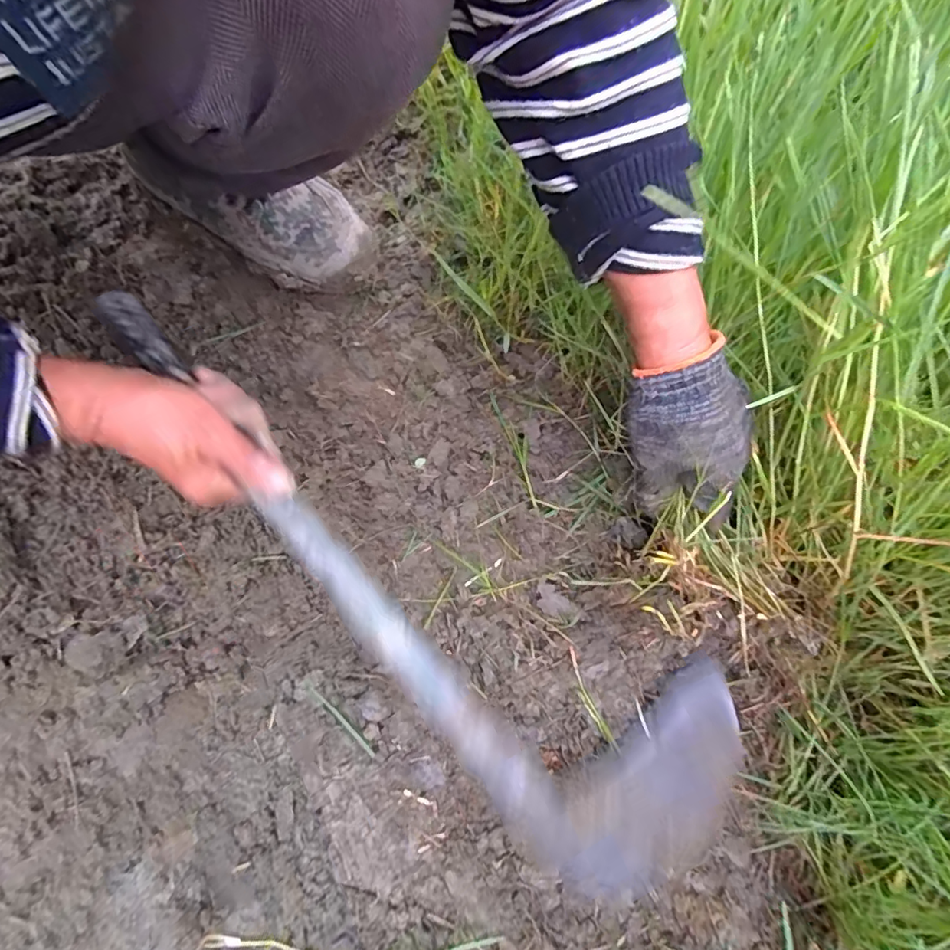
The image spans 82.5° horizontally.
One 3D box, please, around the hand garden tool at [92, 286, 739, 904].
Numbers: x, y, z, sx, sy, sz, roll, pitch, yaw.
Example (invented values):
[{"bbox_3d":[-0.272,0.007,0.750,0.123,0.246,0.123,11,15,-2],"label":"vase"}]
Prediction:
[{"bbox_3d":[-0.047,0.045,0.334,0.489,0.059,0.143,41,78,2],"label":"hand garden tool"}]

